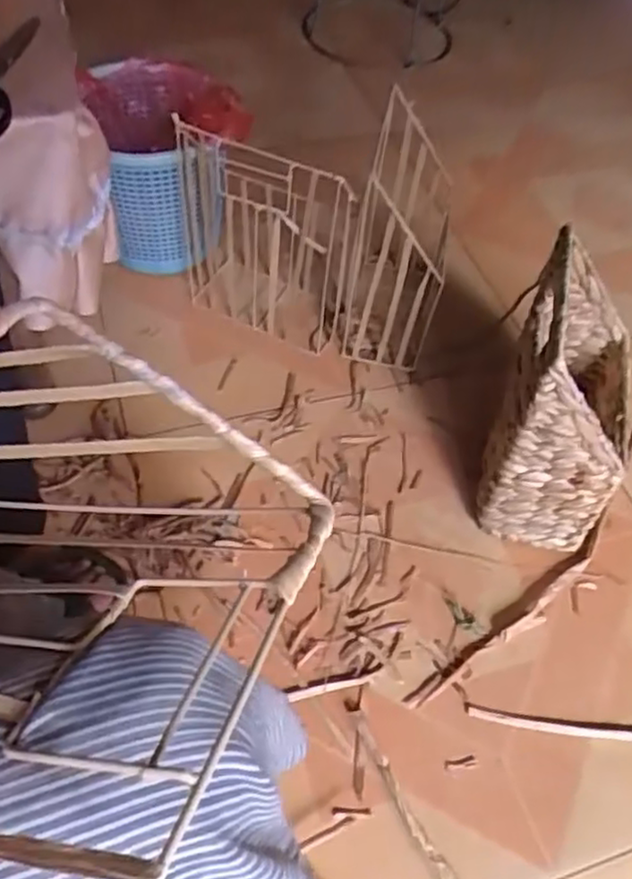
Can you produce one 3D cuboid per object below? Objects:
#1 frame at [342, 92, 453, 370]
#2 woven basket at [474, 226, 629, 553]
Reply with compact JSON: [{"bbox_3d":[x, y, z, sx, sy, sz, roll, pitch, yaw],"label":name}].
[{"bbox_3d":[0.121,-0.291,0.959,0.117,0.274,0.277,12,54,3],"label":"frame"},{"bbox_3d":[0.277,-0.044,0.789,0.122,0.294,0.218,15,55,5],"label":"woven basket"}]

